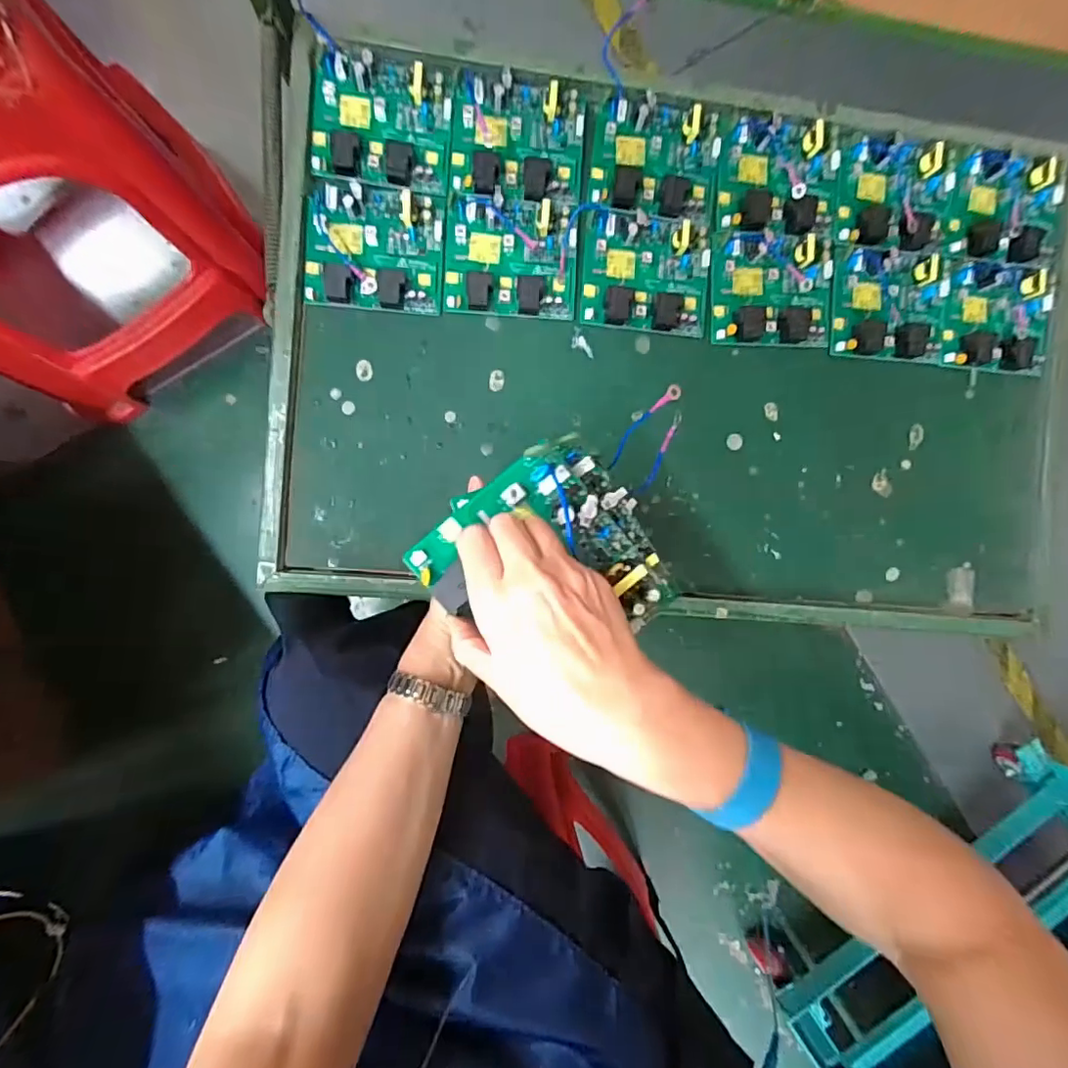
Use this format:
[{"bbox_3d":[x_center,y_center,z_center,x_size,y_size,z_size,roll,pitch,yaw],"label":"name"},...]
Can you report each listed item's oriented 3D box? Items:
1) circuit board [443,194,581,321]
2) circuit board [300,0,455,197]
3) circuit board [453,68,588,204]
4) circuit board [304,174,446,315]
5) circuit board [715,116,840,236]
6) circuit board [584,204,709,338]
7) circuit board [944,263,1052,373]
[{"bbox_3d":[-0.021,-0.275,0.546,0.129,0.022,0.111,3,90,-7],"label":"circuit board"},{"bbox_3d":[-0.145,-0.403,0.525,0.131,0.028,0.141,5,90,-7],"label":"circuit board"},{"bbox_3d":[-0.014,-0.390,0.545,0.130,0.021,0.116,2,91,-7],"label":"circuit board"},{"bbox_3d":[-0.153,-0.278,0.533,0.128,0.020,0.115,3,90,-7],"label":"circuit board"},{"bbox_3d":[0.259,-0.369,0.564,0.128,0.028,0.118,1,91,-7],"label":"circuit board"},{"bbox_3d":[0.116,-0.266,0.560,0.130,0.023,0.119,1,91,-7],"label":"circuit board"},{"bbox_3d":[0.511,-0.235,0.603,0.127,0.018,0.108,2,90,-7],"label":"circuit board"}]

